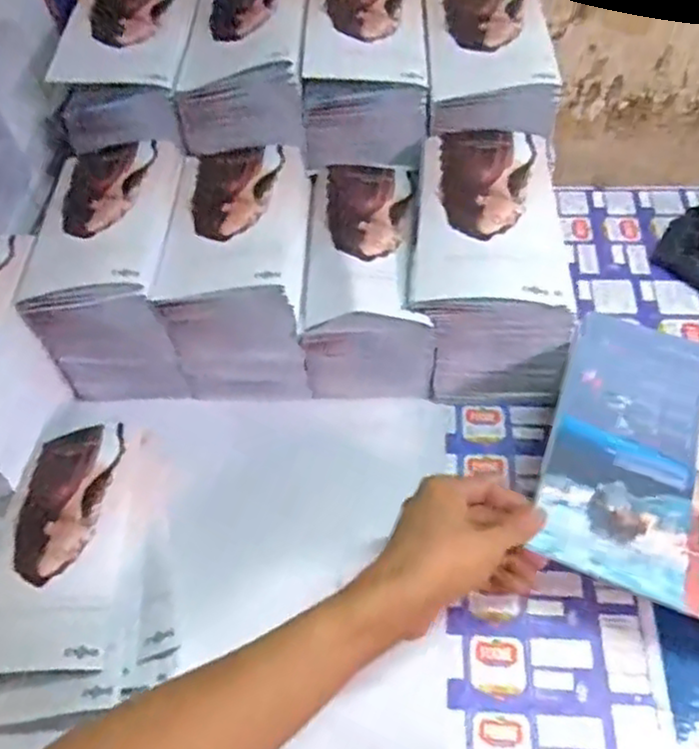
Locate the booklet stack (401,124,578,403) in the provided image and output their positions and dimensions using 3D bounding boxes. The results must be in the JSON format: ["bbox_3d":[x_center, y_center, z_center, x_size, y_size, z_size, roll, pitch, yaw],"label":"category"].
[{"bbox_3d":[0.117,-0.090,0.581,0.124,0.146,0.181,2,53,6],"label":"booklet stack"}]

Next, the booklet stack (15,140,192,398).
[{"bbox_3d":[-0.197,-0.086,0.608,0.108,0.158,0.177,-2,53,4],"label":"booklet stack"}]

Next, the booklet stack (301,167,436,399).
[{"bbox_3d":[0.020,-0.081,0.599,0.104,0.122,0.173,0,53,5],"label":"booklet stack"}]

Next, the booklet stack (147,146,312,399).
[{"bbox_3d":[-0.088,-0.091,0.596,0.110,0.132,0.177,1,53,6],"label":"booklet stack"}]

